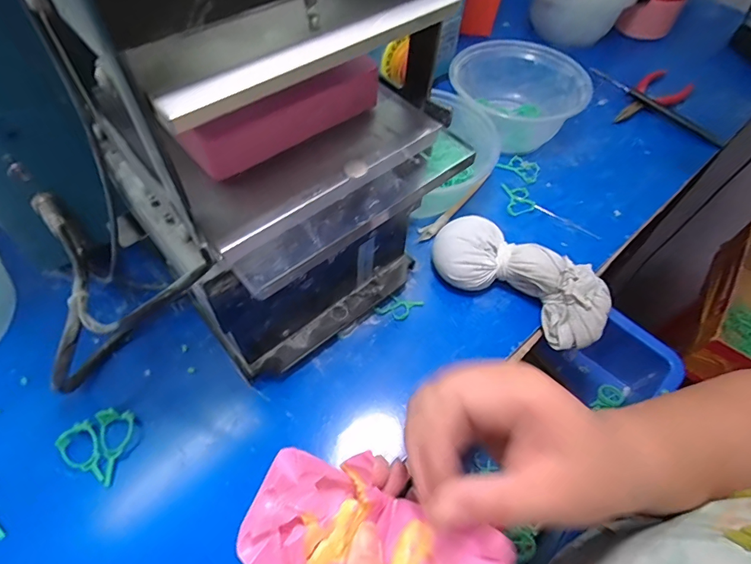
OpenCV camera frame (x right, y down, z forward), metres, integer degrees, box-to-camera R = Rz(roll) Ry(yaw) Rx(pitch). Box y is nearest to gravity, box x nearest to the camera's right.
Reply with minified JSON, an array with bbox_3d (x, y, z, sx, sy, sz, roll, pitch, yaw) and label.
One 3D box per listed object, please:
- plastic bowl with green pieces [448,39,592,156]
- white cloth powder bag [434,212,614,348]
[{"bbox_3d":[0.139,-0.192,0.457,0.132,0.061,0.126,2,56,-2],"label":"plastic bowl with green pieces"},{"bbox_3d":[0.112,-0.003,0.341,0.138,0.042,0.055,31,60,16],"label":"white cloth powder bag"}]

